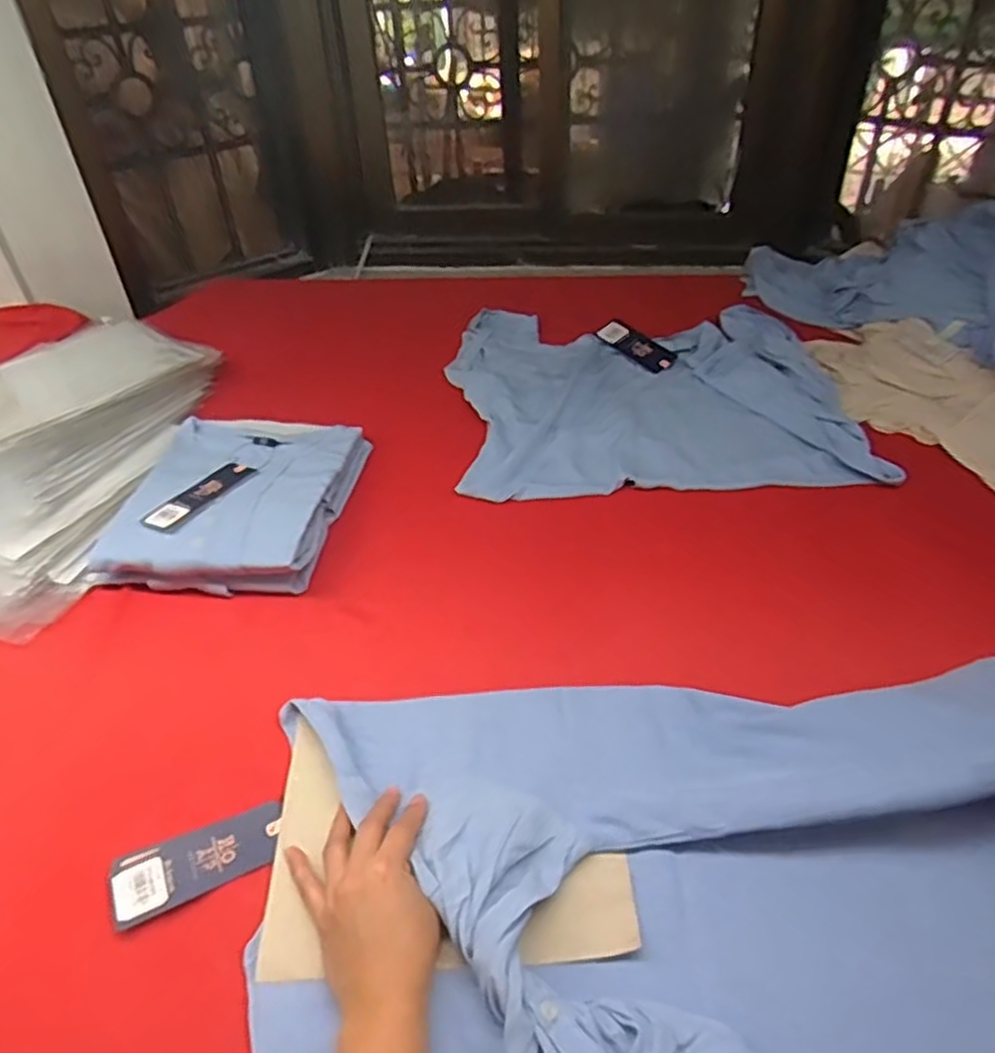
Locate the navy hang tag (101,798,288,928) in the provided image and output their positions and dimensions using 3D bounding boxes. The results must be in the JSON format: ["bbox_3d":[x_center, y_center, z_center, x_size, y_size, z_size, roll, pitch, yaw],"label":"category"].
[{"bbox_3d":[-0.218,0.242,0.521,0.119,0.006,0.053,-18,47,-21],"label":"navy hang tag"}]

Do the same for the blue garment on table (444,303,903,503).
[{"bbox_3d":[0.179,-0.187,0.897,0.444,0.023,0.395,-1,44,0],"label":"blue garment on table"}]

